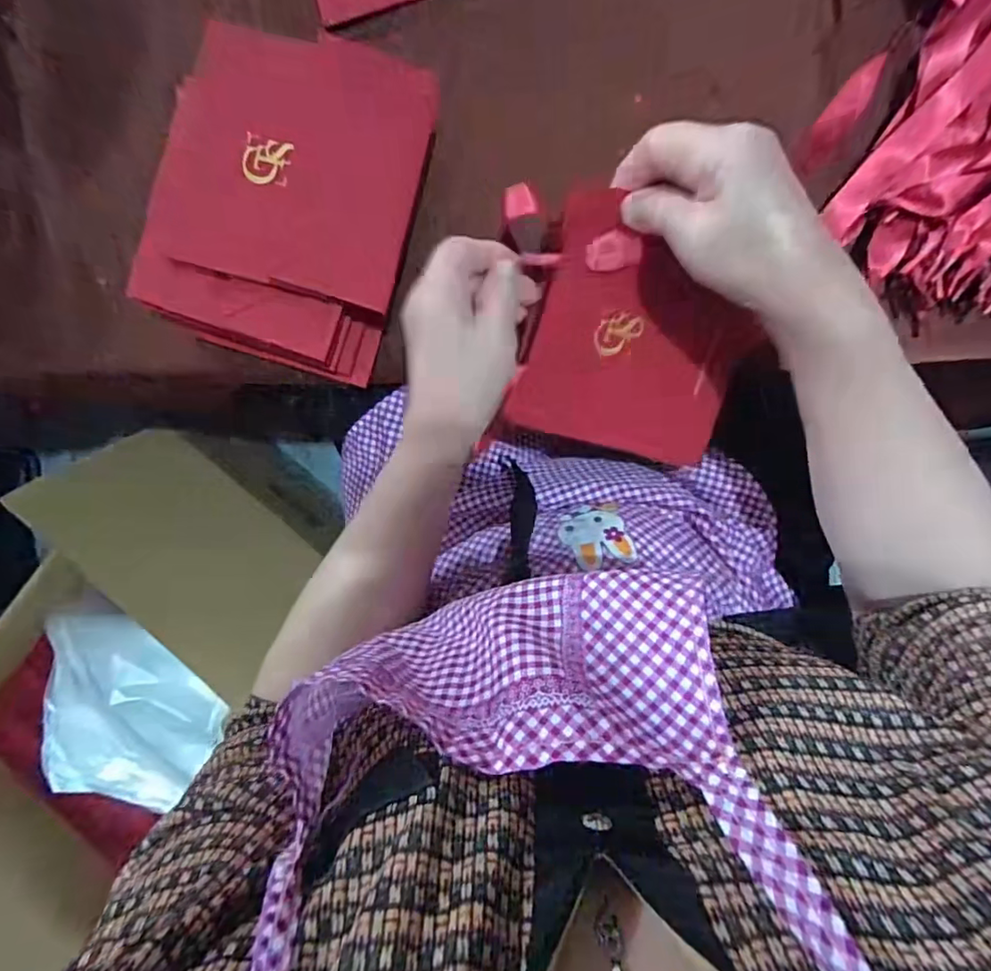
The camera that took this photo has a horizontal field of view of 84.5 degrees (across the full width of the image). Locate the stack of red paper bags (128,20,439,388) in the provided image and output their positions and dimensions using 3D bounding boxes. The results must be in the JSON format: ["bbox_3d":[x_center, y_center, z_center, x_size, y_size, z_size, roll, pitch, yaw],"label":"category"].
[{"bbox_3d":[-0.129,-0.170,0.337,0.153,0.063,0.179,16,91,5],"label":"stack of red paper bags"}]

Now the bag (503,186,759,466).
[{"bbox_3d":[0.091,-0.088,0.338,0.137,0.015,0.136,9,118,-13],"label":"bag"}]

